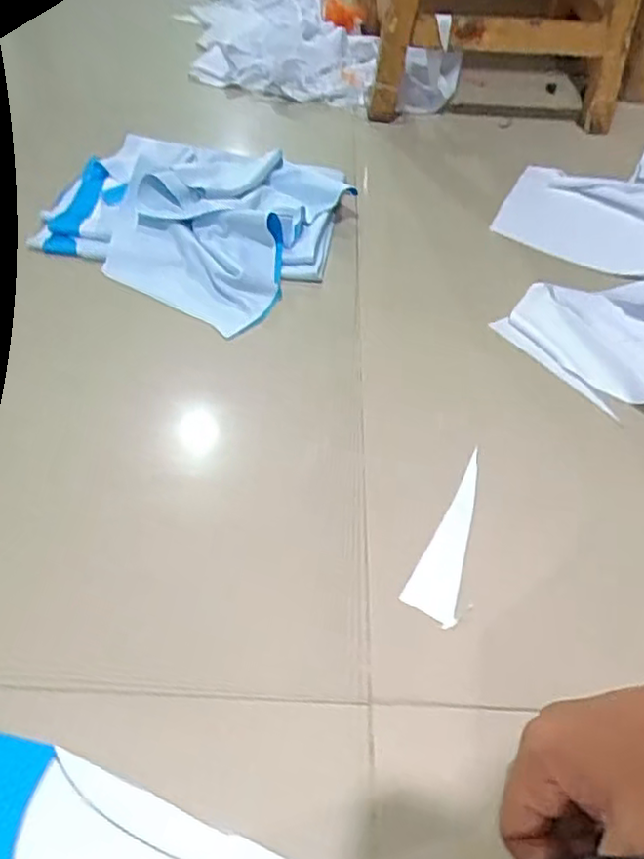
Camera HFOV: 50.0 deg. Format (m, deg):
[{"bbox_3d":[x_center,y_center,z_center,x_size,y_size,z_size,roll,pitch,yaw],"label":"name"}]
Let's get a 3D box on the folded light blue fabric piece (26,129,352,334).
[{"bbox_3d":[-0.123,-0.235,0.705,0.292,0.043,0.269,24,49,16],"label":"folded light blue fabric piece"}]

